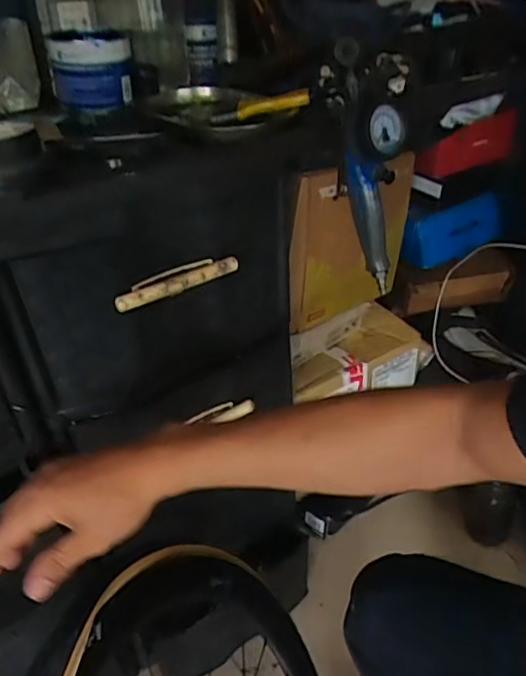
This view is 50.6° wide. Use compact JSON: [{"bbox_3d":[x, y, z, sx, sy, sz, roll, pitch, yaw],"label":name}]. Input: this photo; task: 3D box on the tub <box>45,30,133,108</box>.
[{"bbox_3d":[-0.228,-0.357,0.735,0.097,0.077,0.097,0,37,0],"label":"tub"}]

